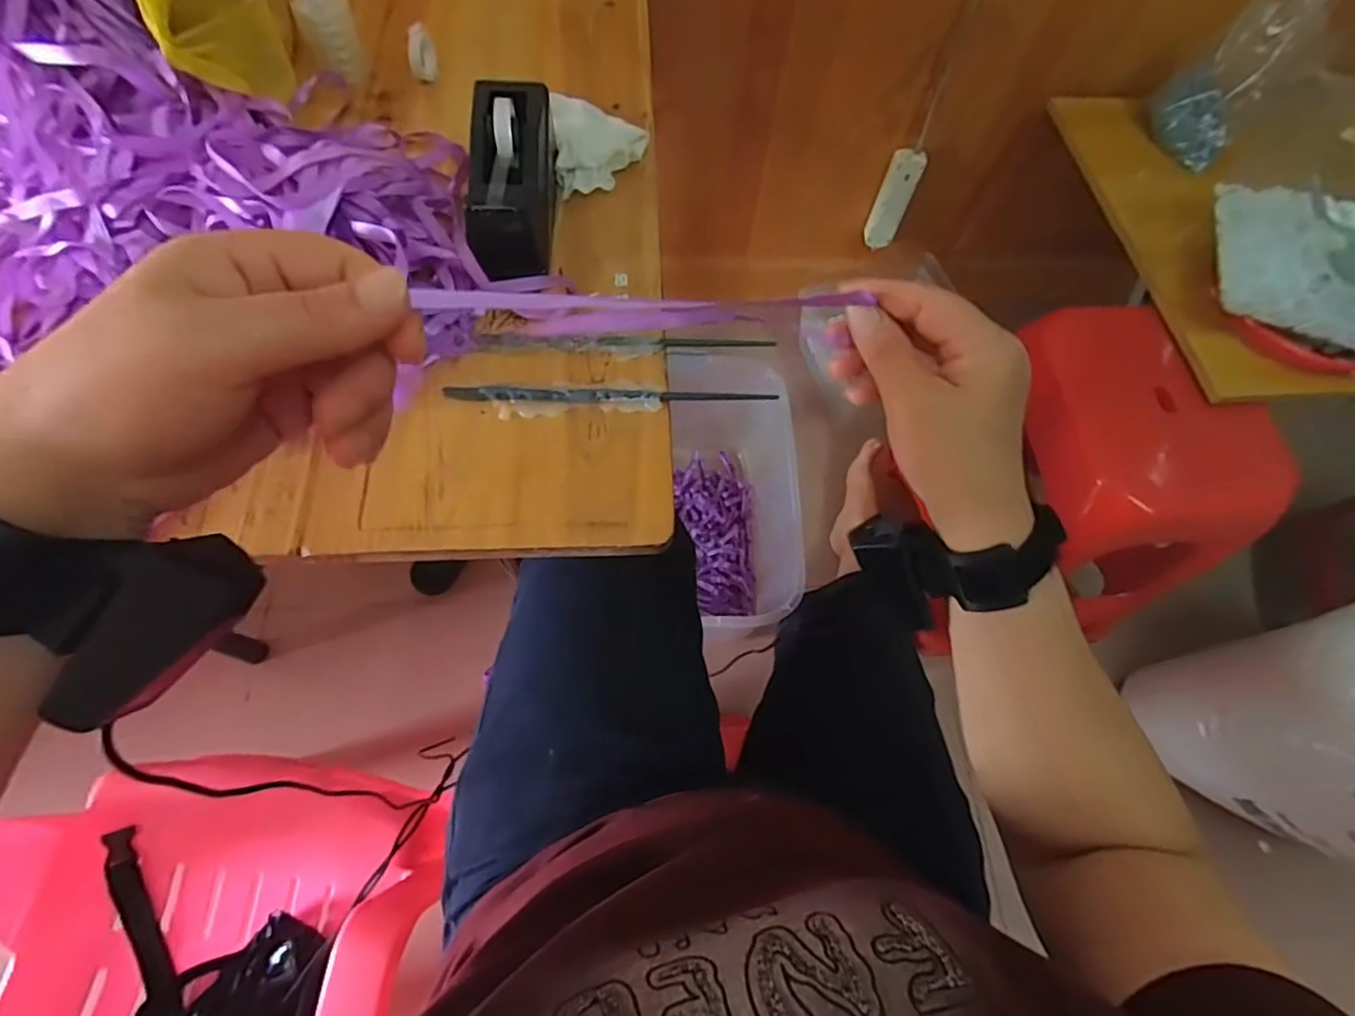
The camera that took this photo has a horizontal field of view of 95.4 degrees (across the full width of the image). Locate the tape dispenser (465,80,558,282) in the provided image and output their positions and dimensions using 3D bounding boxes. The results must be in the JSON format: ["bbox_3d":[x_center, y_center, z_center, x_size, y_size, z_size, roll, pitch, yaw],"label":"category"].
[{"bbox_3d":[-0.129,-0.253,0.478,0.060,0.070,0.159,-2,66,-4],"label":"tape dispenser"}]

